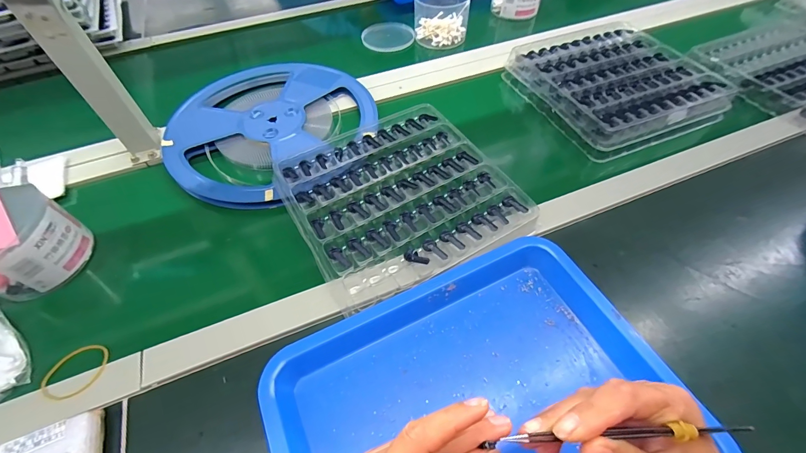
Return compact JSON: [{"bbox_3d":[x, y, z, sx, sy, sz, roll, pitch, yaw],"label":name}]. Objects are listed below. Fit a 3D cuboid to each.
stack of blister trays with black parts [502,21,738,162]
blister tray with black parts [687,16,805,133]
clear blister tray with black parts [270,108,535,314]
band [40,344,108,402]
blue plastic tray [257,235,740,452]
[{"bbox_3d":[0.346,-0.245,0.585,0.258,0.042,0.252,-20,58,-12],"label":"stack of blister trays with black parts"},{"bbox_3d":[0.700,-0.277,0.617,0.316,0.041,0.273,-24,59,-15],"label":"blister tray with black parts"},{"bbox_3d":[-0.009,-0.044,0.456,0.251,0.023,0.259,-27,59,-16],"label":"clear blister tray with black parts"},{"bbox_3d":[-0.326,0.145,0.354,0.054,0.008,0.053,-1,43,1],"label":"band"},{"bbox_3d":[0.070,0.171,0.304,0.325,0.031,0.274,-22,58,-14],"label":"blue plastic tray"}]

